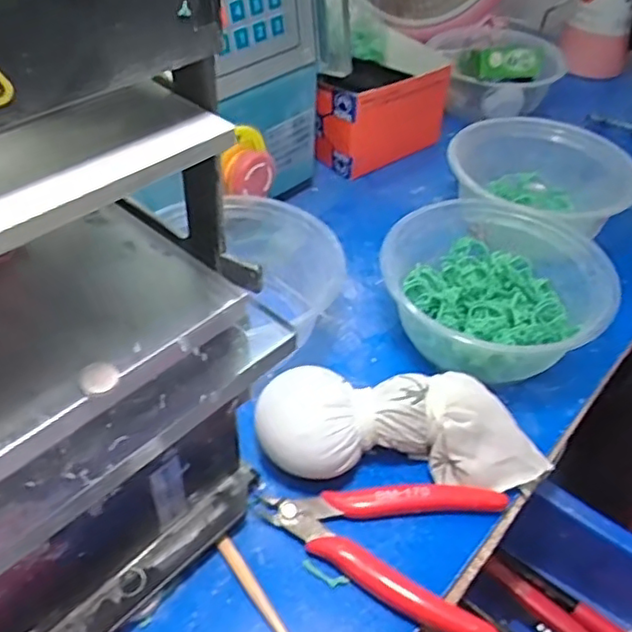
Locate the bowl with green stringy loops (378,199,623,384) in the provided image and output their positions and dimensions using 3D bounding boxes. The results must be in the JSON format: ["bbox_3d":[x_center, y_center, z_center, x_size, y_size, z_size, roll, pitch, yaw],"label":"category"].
[{"bbox_3d":[0.110,-0.010,0.402,0.132,0.060,0.127,1,44,-1],"label":"bowl with green stringy loops"}]

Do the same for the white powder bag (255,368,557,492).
[{"bbox_3d":[0.046,0.062,0.337,0.151,0.043,0.063,0,44,-3],"label":"white powder bag"}]

